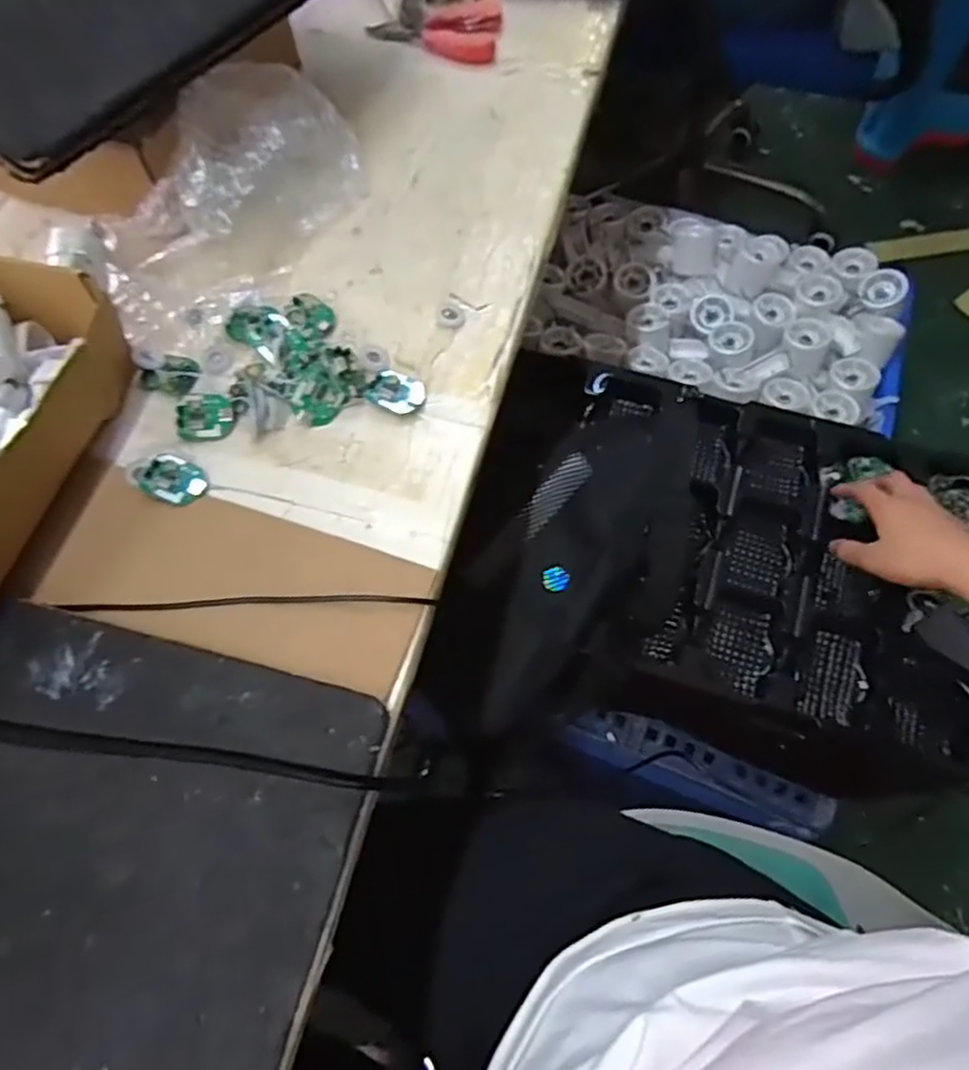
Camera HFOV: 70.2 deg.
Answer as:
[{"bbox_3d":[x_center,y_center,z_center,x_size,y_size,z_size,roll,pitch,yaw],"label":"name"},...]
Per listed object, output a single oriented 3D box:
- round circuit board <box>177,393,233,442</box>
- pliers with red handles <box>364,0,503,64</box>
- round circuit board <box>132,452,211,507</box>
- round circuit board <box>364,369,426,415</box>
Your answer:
[{"bbox_3d":[-0.174,-0.075,0.433,0.034,0.011,0.031,-1,66,1],"label":"round circuit board"},{"bbox_3d":[-0.042,-0.435,0.588,0.109,0.020,0.073,8,66,5],"label":"pliers with red handles"},{"bbox_3d":[-0.188,-0.034,0.414,0.041,0.008,0.030,29,70,14],"label":"round circuit board"},{"bbox_3d":[-0.055,-0.091,0.439,0.035,0.008,0.026,24,68,12],"label":"round circuit board"}]

